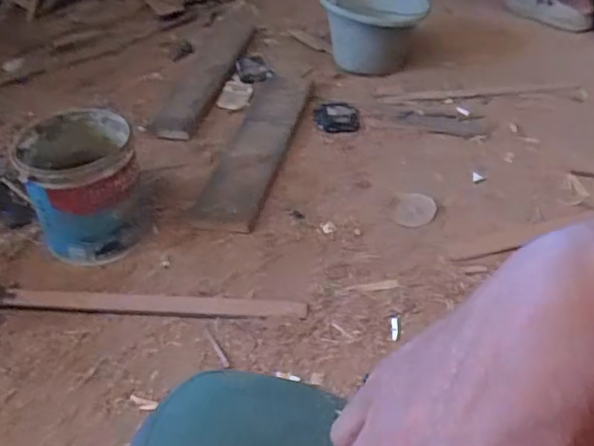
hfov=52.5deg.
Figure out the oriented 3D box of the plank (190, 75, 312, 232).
[{"bbox_3d":[-0.076,-0.177,1.244,0.121,0.018,0.580,6,40,9],"label":"plank"}]

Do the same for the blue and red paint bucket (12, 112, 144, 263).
[{"bbox_3d":[-0.349,-0.061,0.994,0.168,0.175,0.175,-11,41,-12],"label":"blue and red paint bucket"}]

